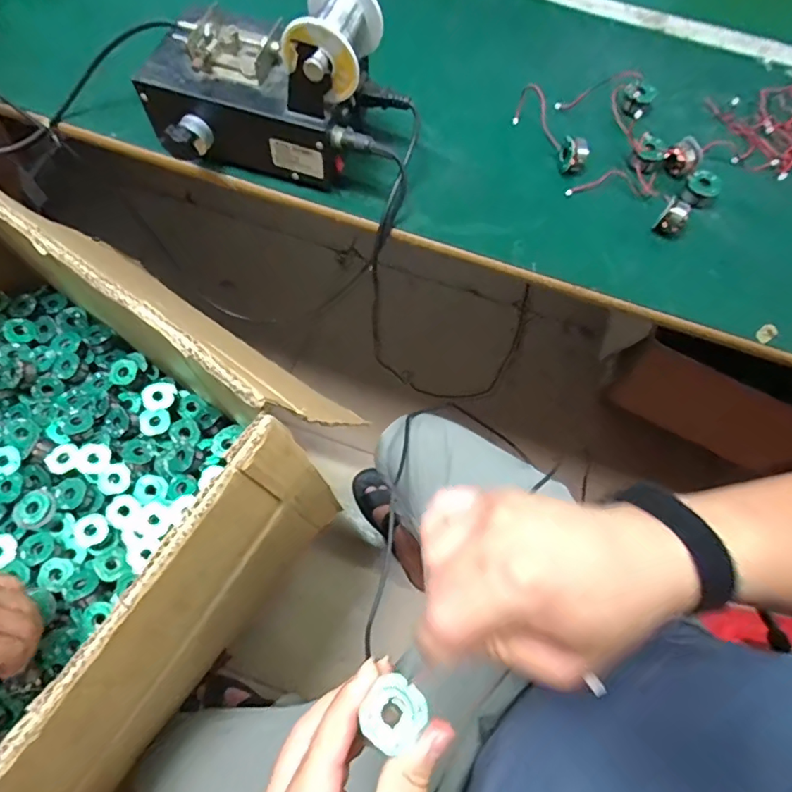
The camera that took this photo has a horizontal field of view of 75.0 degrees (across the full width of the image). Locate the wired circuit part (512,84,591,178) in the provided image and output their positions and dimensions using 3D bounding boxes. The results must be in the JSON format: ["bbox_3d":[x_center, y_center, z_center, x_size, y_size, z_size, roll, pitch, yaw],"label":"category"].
[{"bbox_3d":[0.154,-0.270,0.516,0.020,0.039,0.101,-32,73,-14],"label":"wired circuit part"}]

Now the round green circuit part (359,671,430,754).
[{"bbox_3d":[-0.001,0.149,0.243,0.029,0.009,0.025,-38,74,-16],"label":"round green circuit part"}]

